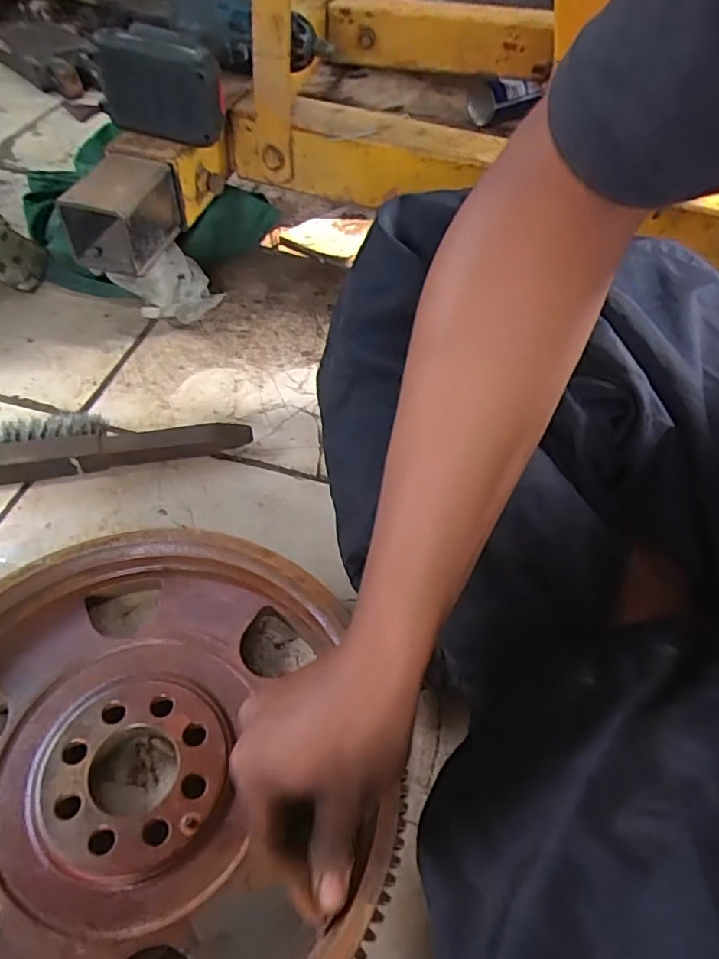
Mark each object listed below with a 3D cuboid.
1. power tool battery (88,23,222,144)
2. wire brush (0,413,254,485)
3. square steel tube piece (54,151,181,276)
[{"bbox_3d":[-0.177,-0.346,0.534,0.108,0.077,0.043,2,51,-3],"label":"power tool battery"},{"bbox_3d":[-0.214,-0.032,0.522,0.234,0.039,0.051,-9,52,-11],"label":"wire brush"},{"bbox_3d":[-0.214,-0.241,0.546,0.069,0.068,0.095,11,51,4],"label":"square steel tube piece"}]

